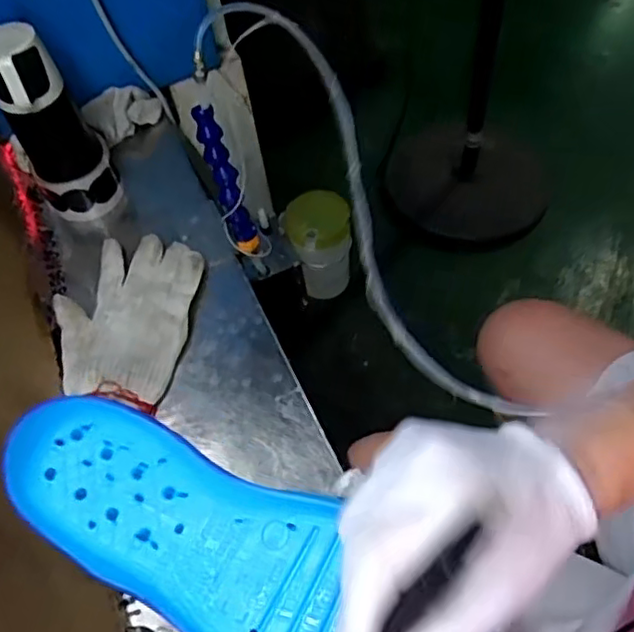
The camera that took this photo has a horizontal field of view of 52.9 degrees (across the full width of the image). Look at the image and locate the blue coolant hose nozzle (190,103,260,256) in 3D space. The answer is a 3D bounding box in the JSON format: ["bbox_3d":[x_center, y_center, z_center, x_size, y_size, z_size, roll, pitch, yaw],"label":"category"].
[{"bbox_3d":[-0.087,-0.128,0.624,0.025,0.155,0.026,-26,34,-14],"label":"blue coolant hose nozzle"}]

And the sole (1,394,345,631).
[{"bbox_3d":[-0.044,0.120,0.321,0.258,0.024,0.083,29,62,11],"label":"sole"}]

